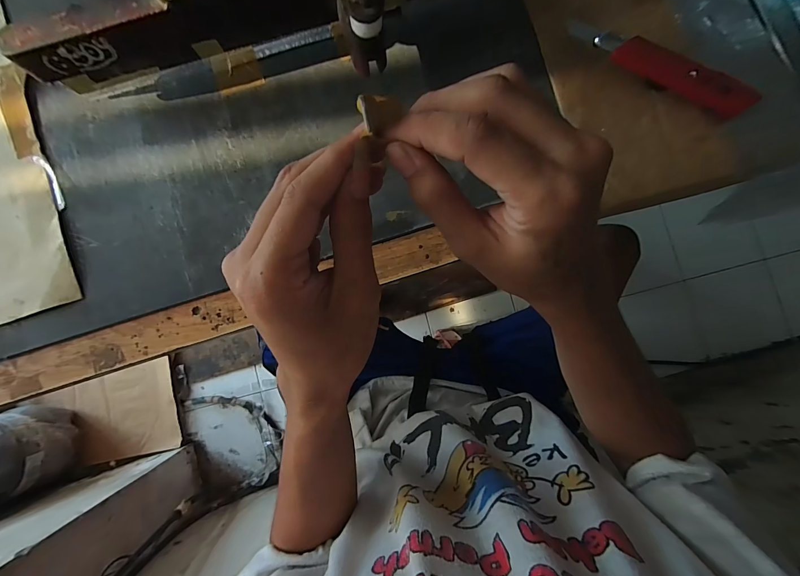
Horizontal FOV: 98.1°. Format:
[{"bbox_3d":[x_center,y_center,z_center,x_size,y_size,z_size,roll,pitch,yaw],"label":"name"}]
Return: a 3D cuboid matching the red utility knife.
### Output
[{"bbox_3d":[0.229,-0.195,0.303,0.170,0.016,0.030,26,86,1],"label":"red utility knife"}]

